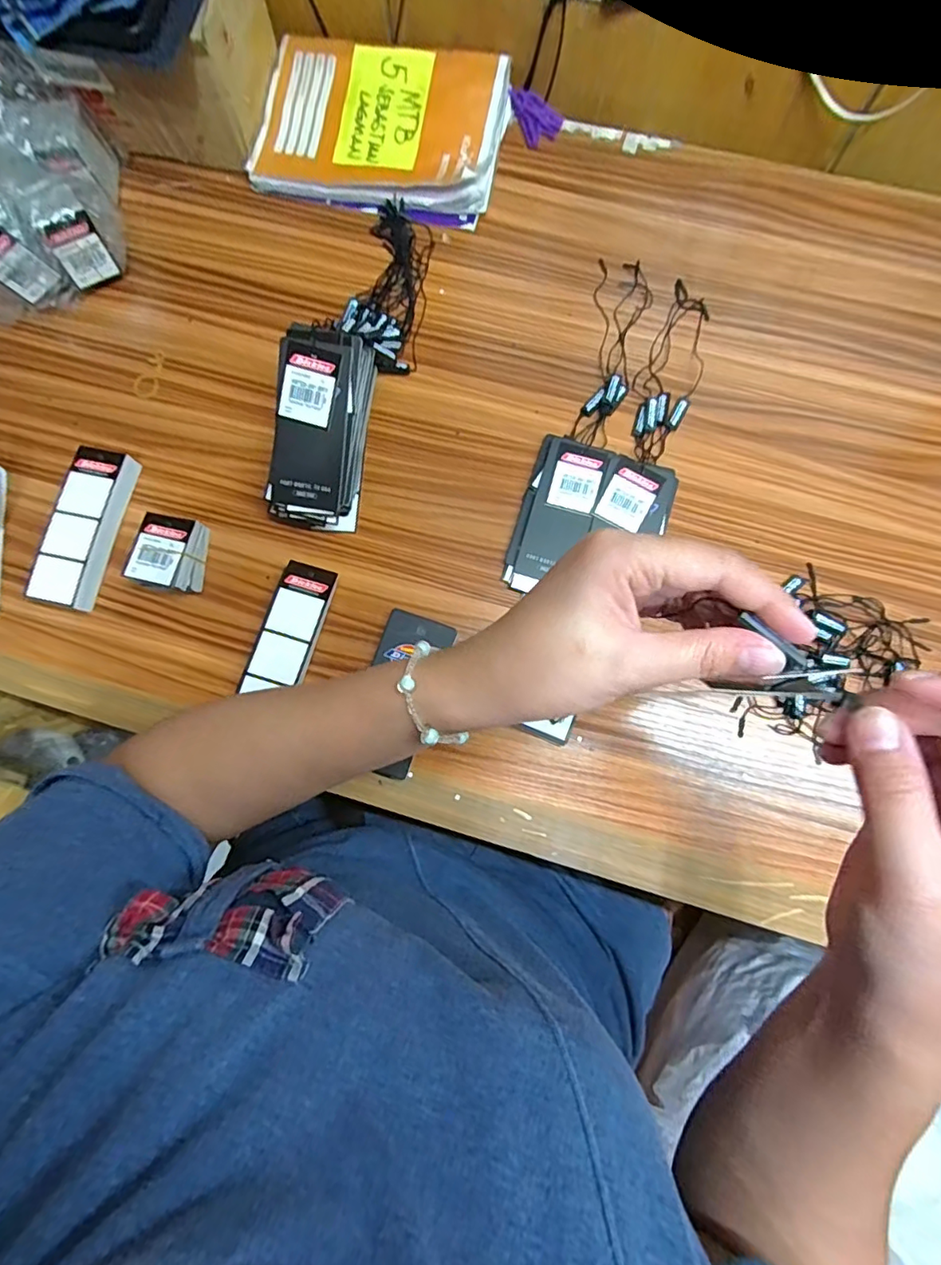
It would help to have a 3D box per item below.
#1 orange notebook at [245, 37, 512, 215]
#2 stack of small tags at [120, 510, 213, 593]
[{"bbox_3d":[-0.075,-0.433,0.470,0.202,0.030,0.136,11,79,3],"label":"orange notebook"},{"bbox_3d":[-0.217,-0.055,0.396,0.038,0.033,0.051,6,79,2],"label":"stack of small tags"}]

